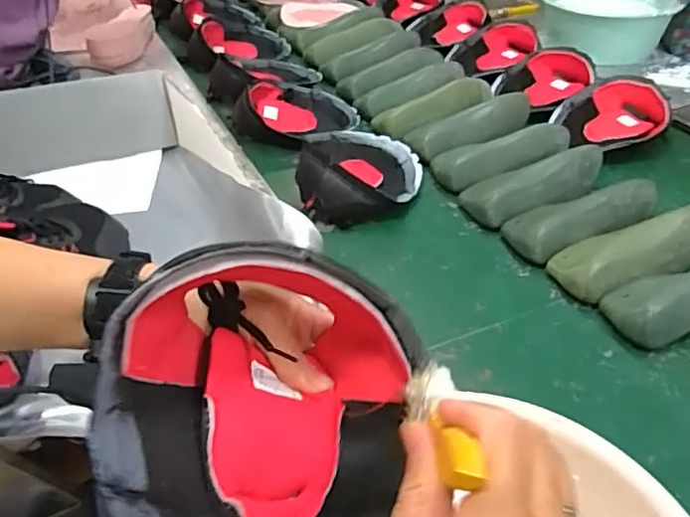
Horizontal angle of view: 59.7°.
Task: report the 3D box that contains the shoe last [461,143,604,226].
[{"bbox_3d":[0.309,-0.127,0.968,0.237,0.066,0.102,-16,42,-18],"label":"shoe last"}]

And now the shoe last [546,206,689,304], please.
[{"bbox_3d":[0.402,-0.014,0.824,0.237,0.065,0.097,-13,41,-14],"label":"shoe last"}]

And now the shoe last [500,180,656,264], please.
[{"bbox_3d":[0.354,-0.070,0.900,0.235,0.068,0.100,-16,42,-18],"label":"shoe last"}]

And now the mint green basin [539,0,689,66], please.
[{"bbox_3d":[0.625,-0.571,1.431,0.310,0.116,0.322,-1,40,0],"label":"mint green basin"}]

